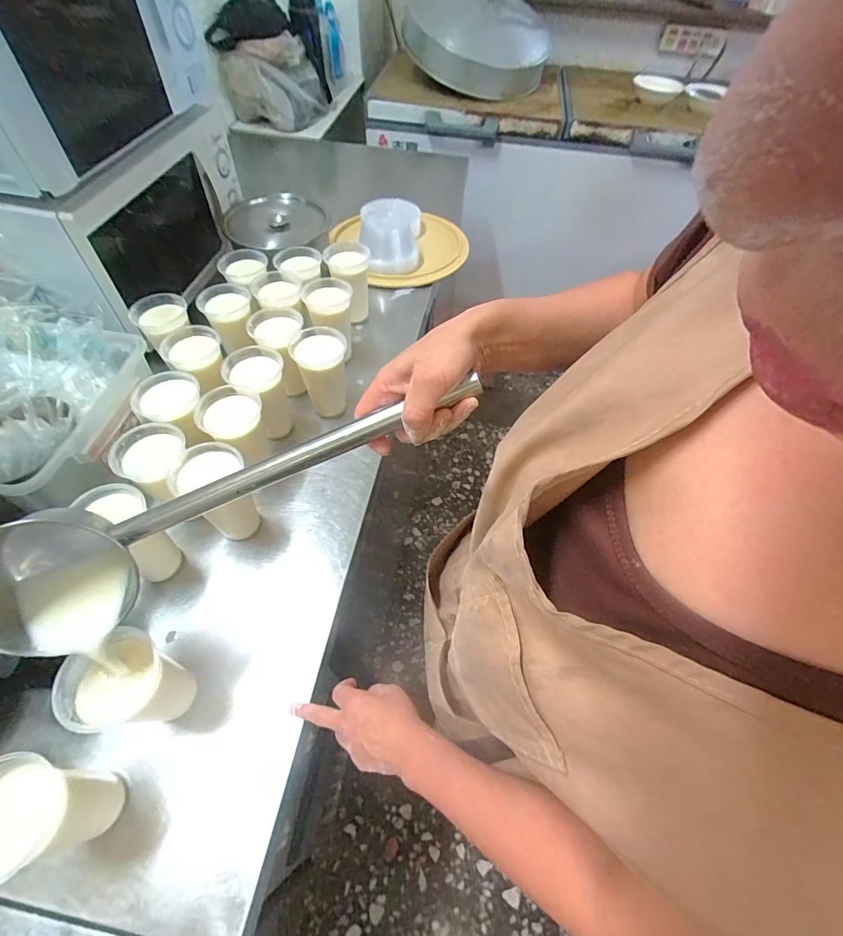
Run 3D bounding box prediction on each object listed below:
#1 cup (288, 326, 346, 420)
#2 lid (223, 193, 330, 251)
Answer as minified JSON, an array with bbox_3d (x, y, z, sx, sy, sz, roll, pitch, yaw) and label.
[{"bbox_3d":[-0.163,-0.147,0.727,0.085,0.136,0.093,-8,56,-8],"label":"cup"},{"bbox_3d":[-0.311,-0.529,0.933,0.207,0.034,0.210,-26,60,-18],"label":"lid"}]

